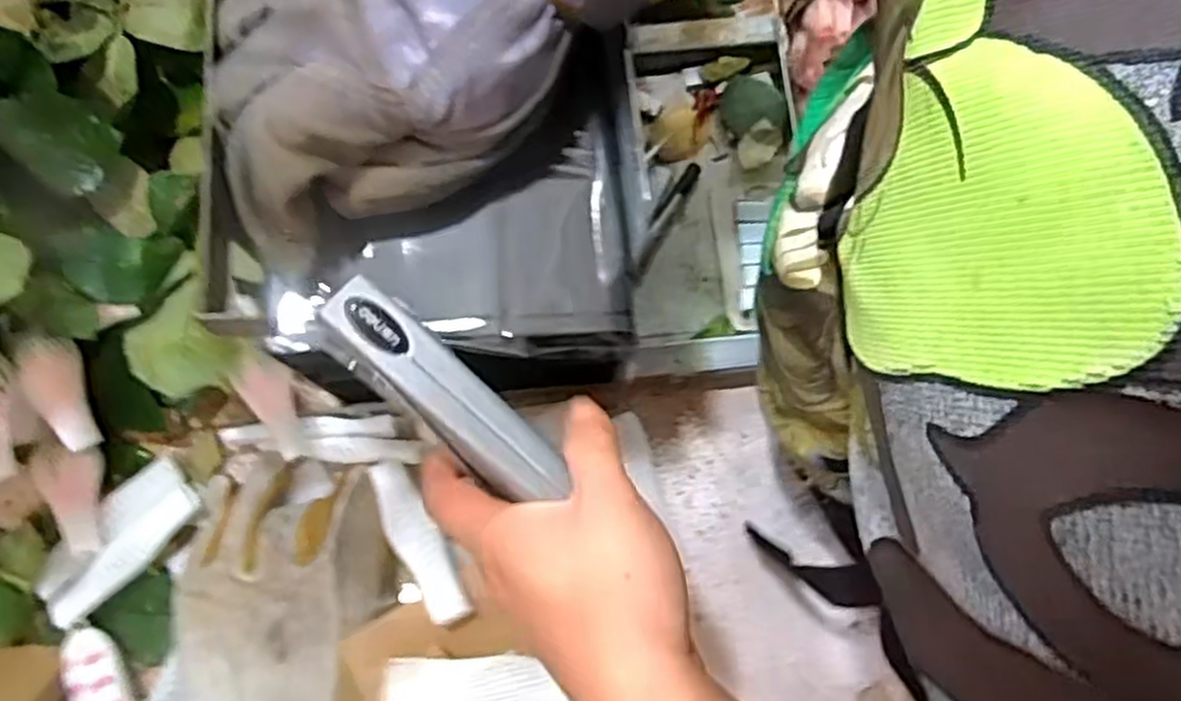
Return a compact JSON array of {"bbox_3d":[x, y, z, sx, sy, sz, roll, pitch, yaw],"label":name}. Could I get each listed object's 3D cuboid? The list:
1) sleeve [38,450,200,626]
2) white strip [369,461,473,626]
[{"bbox_3d":[-0.251,0.100,0.410,0.091,0.022,0.045,-43,80,-12],"label":"sleeve"},{"bbox_3d":[-0.088,0.095,0.392,0.023,0.006,0.090,-31,63,-8],"label":"white strip"}]

